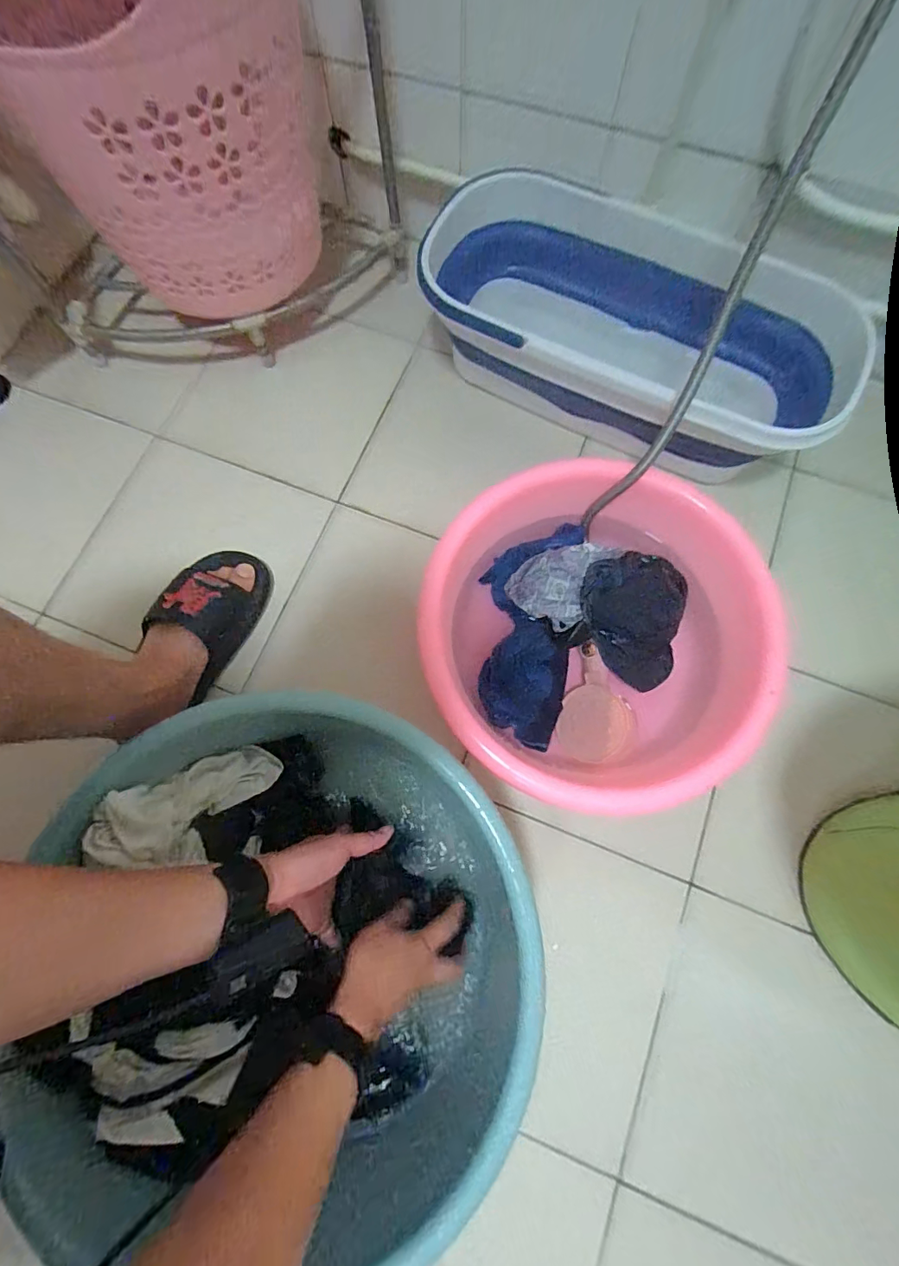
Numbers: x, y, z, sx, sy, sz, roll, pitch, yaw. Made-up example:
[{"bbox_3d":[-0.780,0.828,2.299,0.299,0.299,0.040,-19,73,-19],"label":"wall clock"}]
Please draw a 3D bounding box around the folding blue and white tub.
[{"bbox_3d":[0.226,-0.380,0.648,0.546,0.183,0.263,29,77,9],"label":"folding blue and white tub"}]

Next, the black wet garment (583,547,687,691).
[{"bbox_3d":[0.215,-0.019,0.574,0.119,0.036,0.151,13,75,3],"label":"black wet garment"}]

